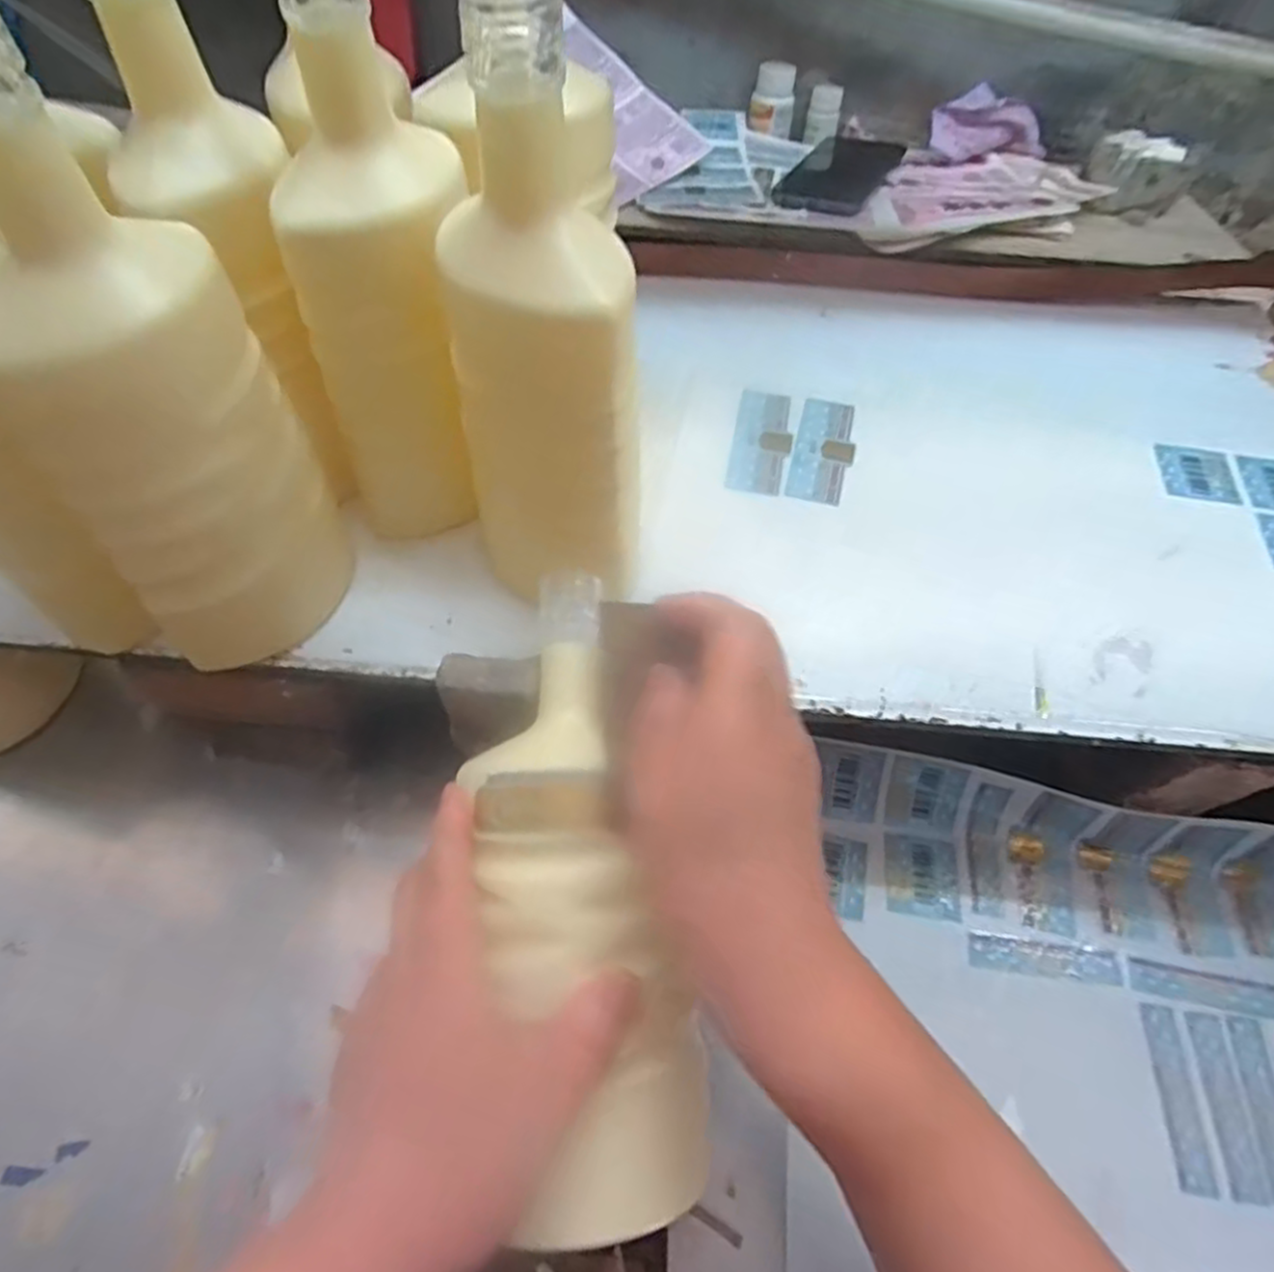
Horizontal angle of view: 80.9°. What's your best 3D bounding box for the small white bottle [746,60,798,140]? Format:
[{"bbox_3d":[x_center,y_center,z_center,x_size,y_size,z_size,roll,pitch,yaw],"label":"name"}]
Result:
[{"bbox_3d":[0.125,-0.494,0.685,0.041,0.052,0.037,8,60,2],"label":"small white bottle"}]

